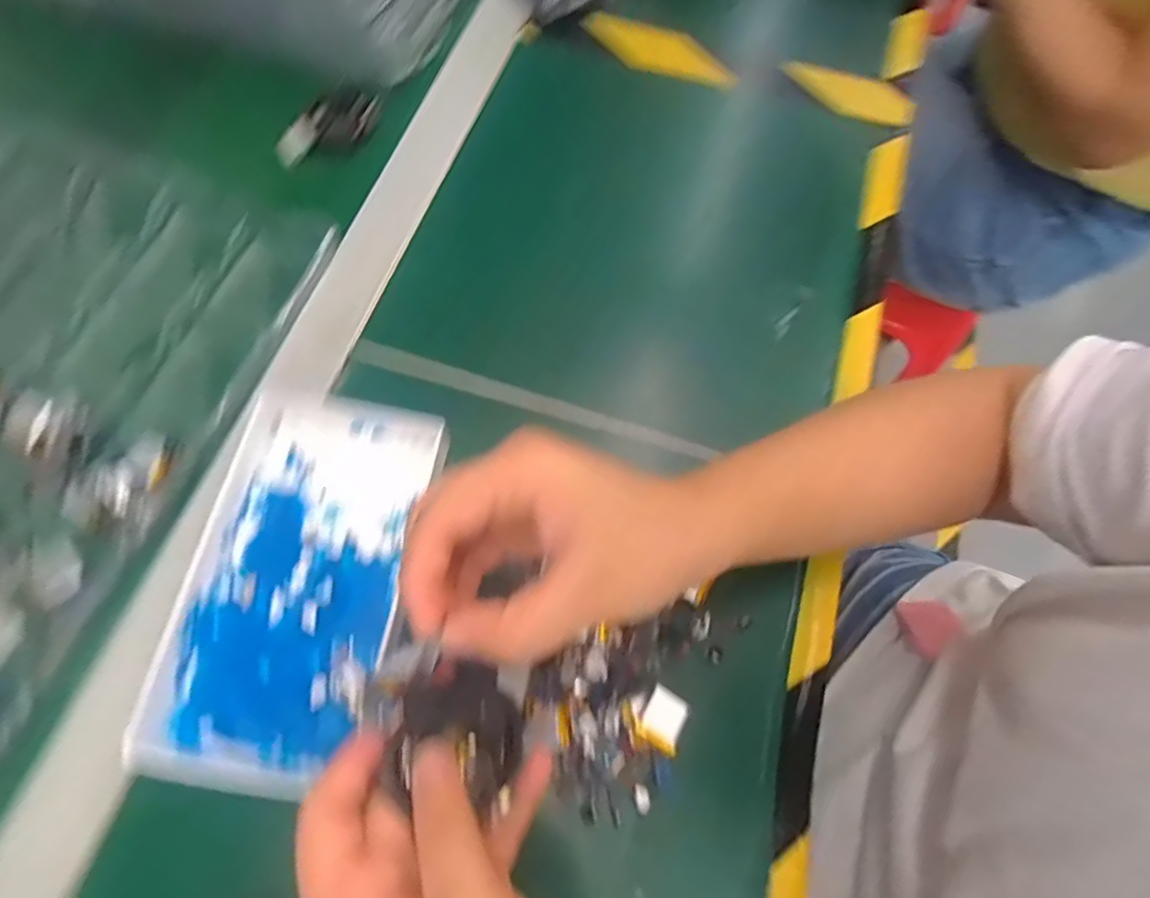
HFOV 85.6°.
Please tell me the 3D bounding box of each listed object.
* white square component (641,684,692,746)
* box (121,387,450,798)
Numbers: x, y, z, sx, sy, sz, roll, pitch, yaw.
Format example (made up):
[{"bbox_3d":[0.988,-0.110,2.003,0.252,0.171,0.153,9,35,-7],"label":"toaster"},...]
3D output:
[{"bbox_3d":[0.043,0.124,0.291,0.019,0.006,0.020,30,69,11],"label":"white square component"},{"bbox_3d":[-0.138,0.060,0.305,0.105,0.026,0.179,12,67,4],"label":"box"}]

